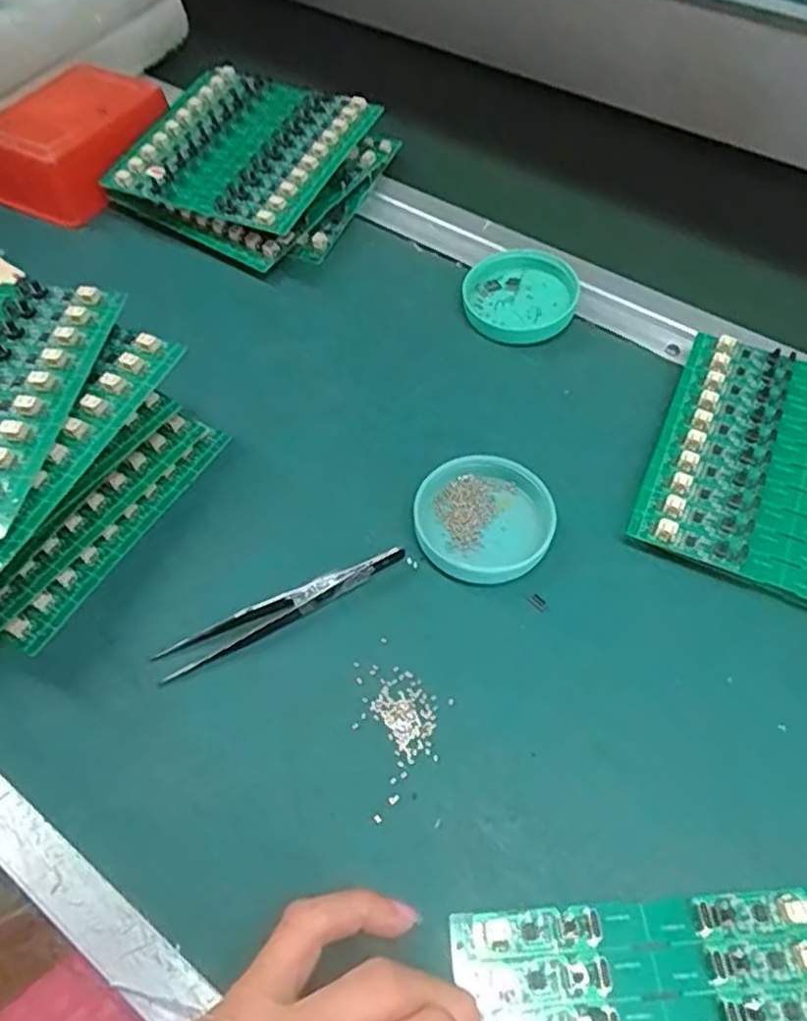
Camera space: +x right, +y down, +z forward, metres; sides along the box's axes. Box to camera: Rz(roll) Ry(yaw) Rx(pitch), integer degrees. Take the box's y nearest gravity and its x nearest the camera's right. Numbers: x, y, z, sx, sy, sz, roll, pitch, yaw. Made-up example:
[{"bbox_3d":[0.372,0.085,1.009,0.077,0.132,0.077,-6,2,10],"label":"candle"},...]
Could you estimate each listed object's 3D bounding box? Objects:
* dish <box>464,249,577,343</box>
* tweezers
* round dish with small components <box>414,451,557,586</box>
[{"bbox_3d":[0.070,-0.129,0.422,0.063,0.014,0.063,-2,69,5],"label":"dish"},{"bbox_3d":[-0.053,0.042,0.308,0.114,0.014,0.014,-24,58,-16],"label":"tweezers"},{"bbox_3d":[0.039,0.003,0.332,0.064,0.016,0.062,0,55,0],"label":"round dish with small components"}]

